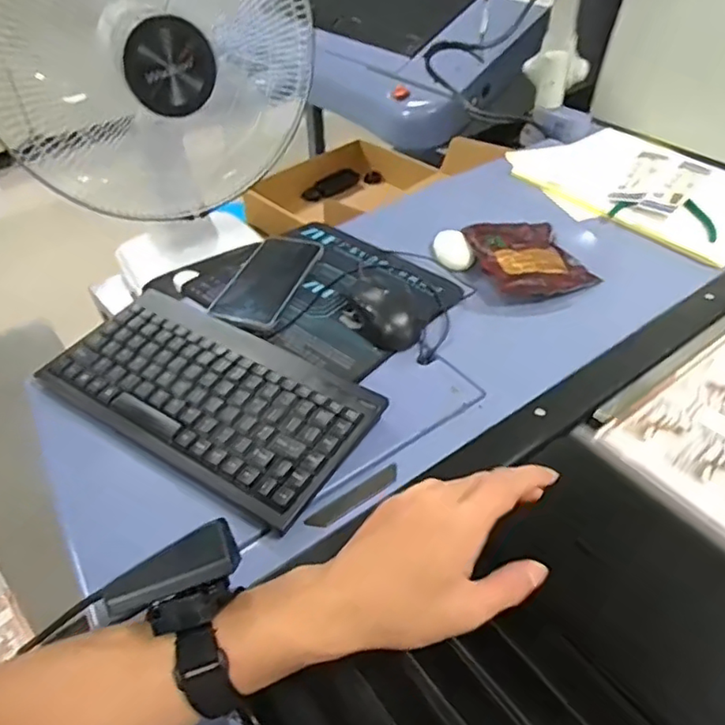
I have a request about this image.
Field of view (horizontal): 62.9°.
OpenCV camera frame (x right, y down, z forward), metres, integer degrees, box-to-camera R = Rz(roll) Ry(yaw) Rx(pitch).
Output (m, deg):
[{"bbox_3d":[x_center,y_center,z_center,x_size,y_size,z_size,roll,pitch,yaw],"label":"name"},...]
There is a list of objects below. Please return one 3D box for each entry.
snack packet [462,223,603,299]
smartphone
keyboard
[{"bbox_3d":[0.201,-0.126,0.717,0.121,0.019,0.155,-9,44,-8],"label":"snack packet"},{"bbox_3d":[-0.105,-0.095,0.664,0.077,0.010,0.169,12,45,14],"label":"smartphone"},{"bbox_3d":[-0.139,0.027,0.523,0.284,0.031,0.143,24,48,24],"label":"keyboard"}]

